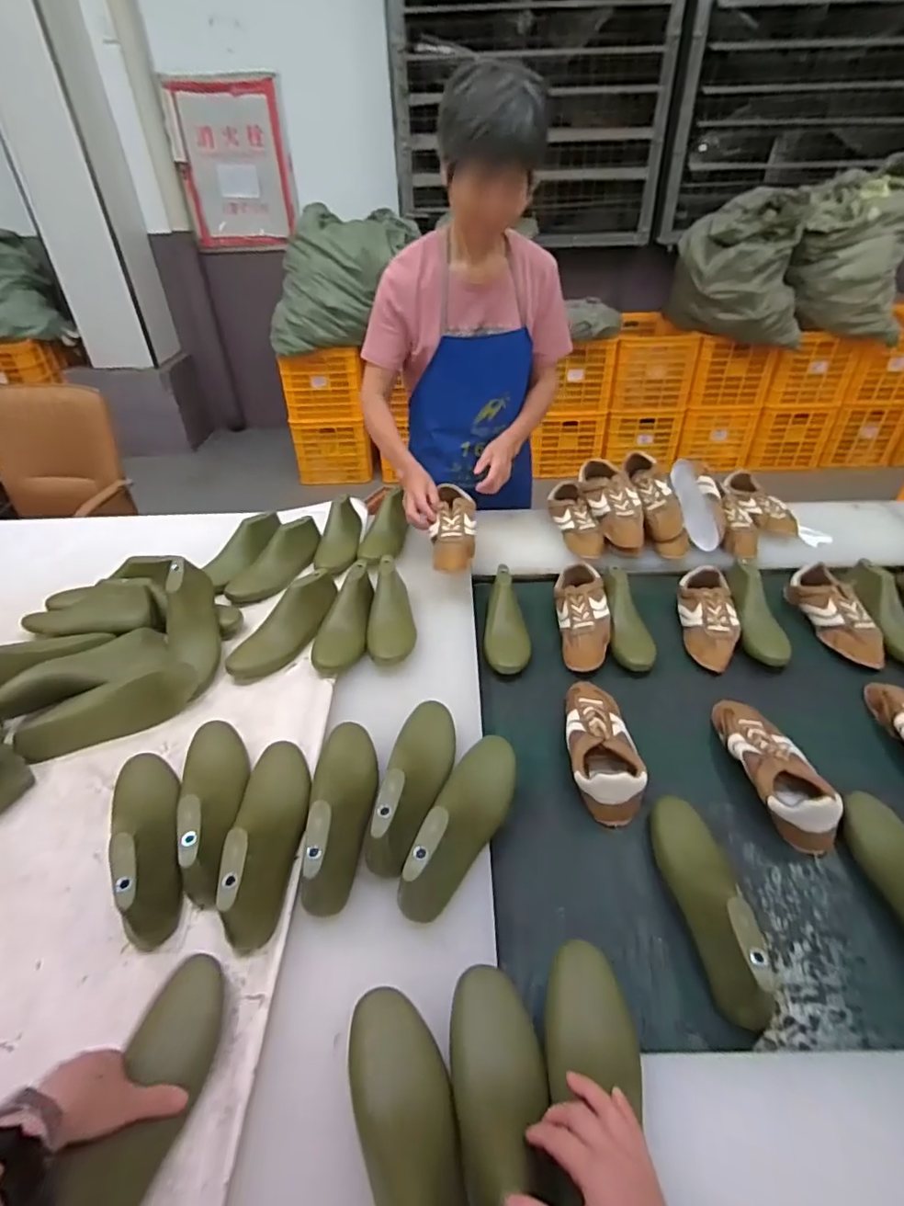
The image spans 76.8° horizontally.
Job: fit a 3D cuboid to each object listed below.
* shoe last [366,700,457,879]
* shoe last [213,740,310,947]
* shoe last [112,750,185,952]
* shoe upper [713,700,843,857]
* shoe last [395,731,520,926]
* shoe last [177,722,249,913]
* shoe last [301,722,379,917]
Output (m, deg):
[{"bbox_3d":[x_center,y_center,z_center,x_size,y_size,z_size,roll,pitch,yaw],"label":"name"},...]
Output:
[{"bbox_3d":[-0.051,0.223,0.764,0.092,0.093,0.261,4,38,9],"label":"shoe last"},{"bbox_3d":[-0.228,0.270,0.705,0.085,0.092,0.258,-7,37,-6],"label":"shoe last"},{"bbox_3d":[-0.378,0.268,0.701,0.078,0.086,0.269,-22,41,-23],"label":"shoe last"},{"bbox_3d":[0.460,0.230,0.829,0.098,0.066,0.252,-6,37,-4],"label":"shoe upper"},{"bbox_3d":[0.019,0.262,0.704,0.068,0.096,0.256,16,41,22],"label":"shoe last"},{"bbox_3d":[-0.314,0.241,0.744,0.085,0.091,0.266,-13,38,-13],"label":"shoe last"},{"bbox_3d":[-0.143,0.248,0.733,0.085,0.094,0.254,-4,37,-2],"label":"shoe last"}]

